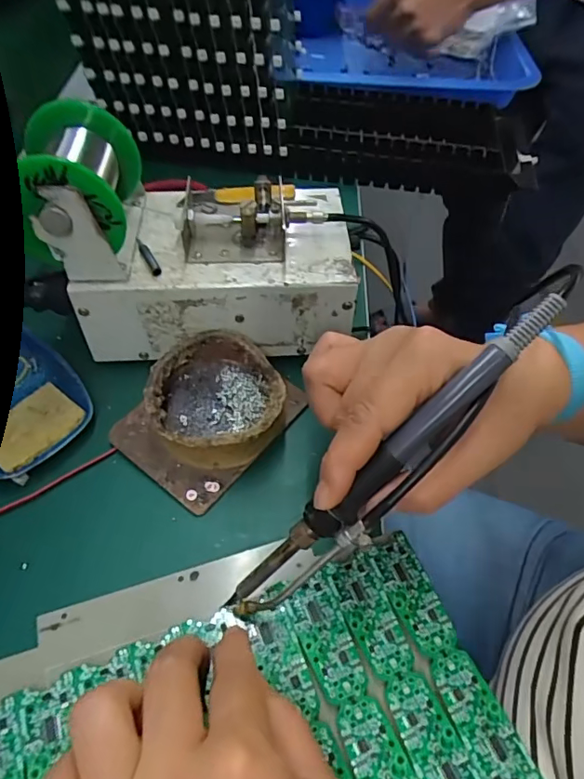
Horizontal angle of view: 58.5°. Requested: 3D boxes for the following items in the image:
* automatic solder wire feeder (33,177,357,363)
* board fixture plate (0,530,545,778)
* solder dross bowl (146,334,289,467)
[{"bbox_3d":[-0.053,-0.095,0.354,0.184,0.107,0.121,-6,54,-8],"label":"automatic solder wire feeder"},{"bbox_3d":[-0.033,0.162,0.234,0.256,0.012,0.165,-14,56,-11],"label":"board fixture plate"},{"bbox_3d":[-0.047,0.007,0.330,0.080,0.035,0.084,1,53,-2],"label":"solder dross bowl"}]

